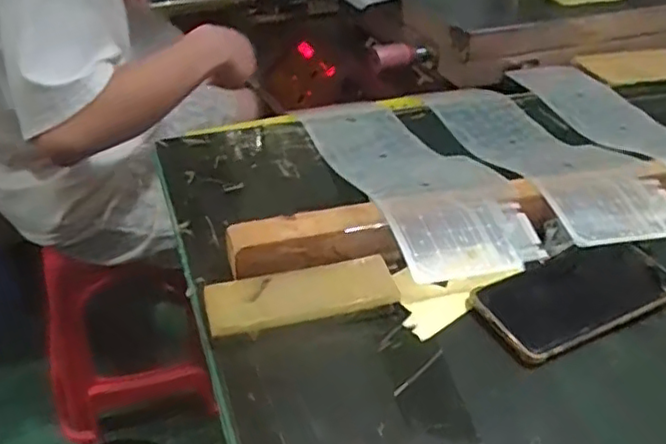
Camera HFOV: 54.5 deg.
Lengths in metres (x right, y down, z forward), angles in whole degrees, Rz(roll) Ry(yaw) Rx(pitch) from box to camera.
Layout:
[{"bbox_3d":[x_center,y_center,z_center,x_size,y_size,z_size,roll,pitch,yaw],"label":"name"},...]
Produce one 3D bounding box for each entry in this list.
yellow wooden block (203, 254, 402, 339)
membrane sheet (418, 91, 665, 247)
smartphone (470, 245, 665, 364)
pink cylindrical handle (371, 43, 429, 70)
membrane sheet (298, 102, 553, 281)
[{"bbox_3d":[-0.023,0.058,0.496,0.144,0.020,0.046,-8,38,-16],"label":"yellow wooden block"},{"bbox_3d":[0.214,-0.090,0.709,0.132,0.050,0.385,-7,37,-14],"label":"membrane sheet"},{"bbox_3d":[0.192,0.056,0.509,0.156,0.007,0.075,-20,50,-20],"label":"smartphone"},{"bbox_3d":[0.103,-0.258,0.995,0.093,0.035,0.035,-13,39,-21],"label":"pink cylindrical handle"},{"bbox_3d":[0.066,-0.061,0.650,0.138,0.037,0.343,-10,38,-18],"label":"membrane sheet"}]

